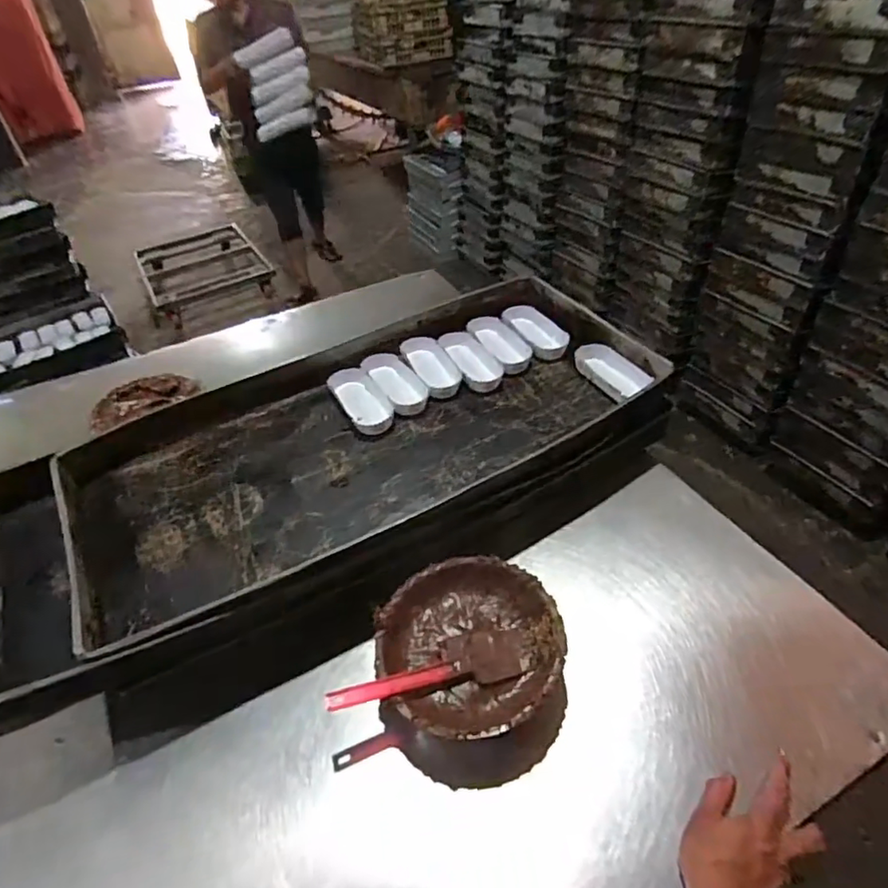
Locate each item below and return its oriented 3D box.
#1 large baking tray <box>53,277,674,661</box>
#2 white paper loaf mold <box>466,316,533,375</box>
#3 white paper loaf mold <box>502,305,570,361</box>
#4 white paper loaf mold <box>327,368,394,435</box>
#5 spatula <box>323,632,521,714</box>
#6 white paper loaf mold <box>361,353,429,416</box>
[{"bbox_3d":[-0.105,-0.032,0.843,0.817,0.076,0.419,-23,43,-20],"label":"large baking tray"},{"bbox_3d":[0.097,-0.174,0.982,0.064,0.025,0.153,-19,44,-13],"label":"white paper loaf mold"},{"bbox_3d":[0.161,-0.196,0.984,0.072,0.028,0.149,-19,44,-13],"label":"white paper loaf mold"},{"bbox_3d":[-0.127,-0.068,0.872,0.059,0.026,0.141,-26,46,-19],"label":"white paper loaf mold"},{"bbox_3d":[-0.015,0.239,0.612,0.213,0.033,0.051,-12,41,-8],"label":"spatula"},{"bbox_3d":[-0.077,-0.098,0.909,0.063,0.029,0.141,-23,44,-20],"label":"white paper loaf mold"}]

